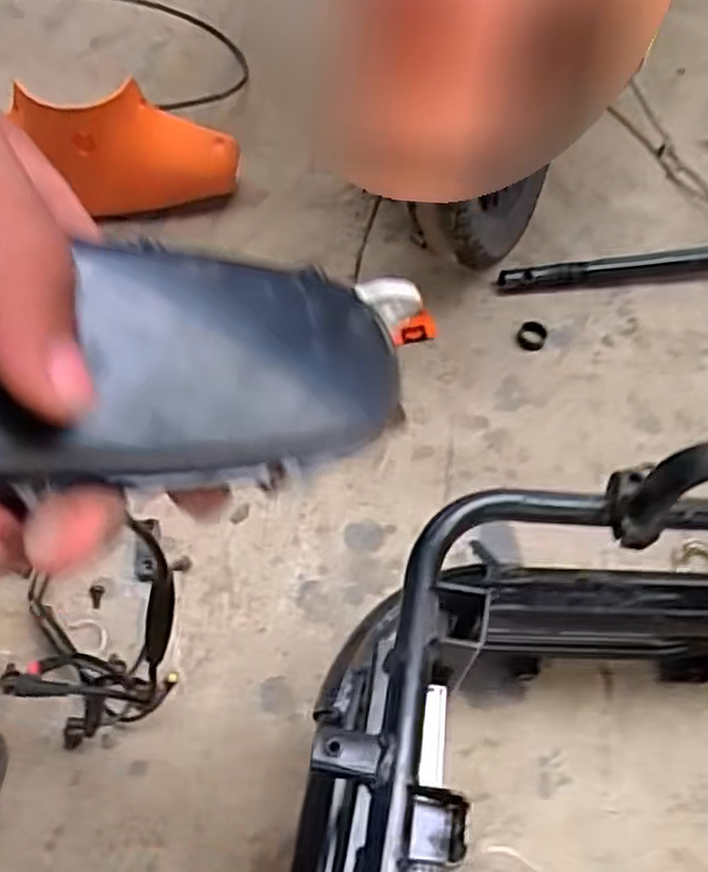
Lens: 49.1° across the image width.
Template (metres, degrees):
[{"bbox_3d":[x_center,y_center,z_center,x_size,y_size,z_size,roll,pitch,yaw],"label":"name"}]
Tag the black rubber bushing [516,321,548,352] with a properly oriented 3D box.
[{"bbox_3d":[0.186,-0.105,0.808,0.029,0.009,0.034,20,55,9],"label":"black rubber bushing"}]

